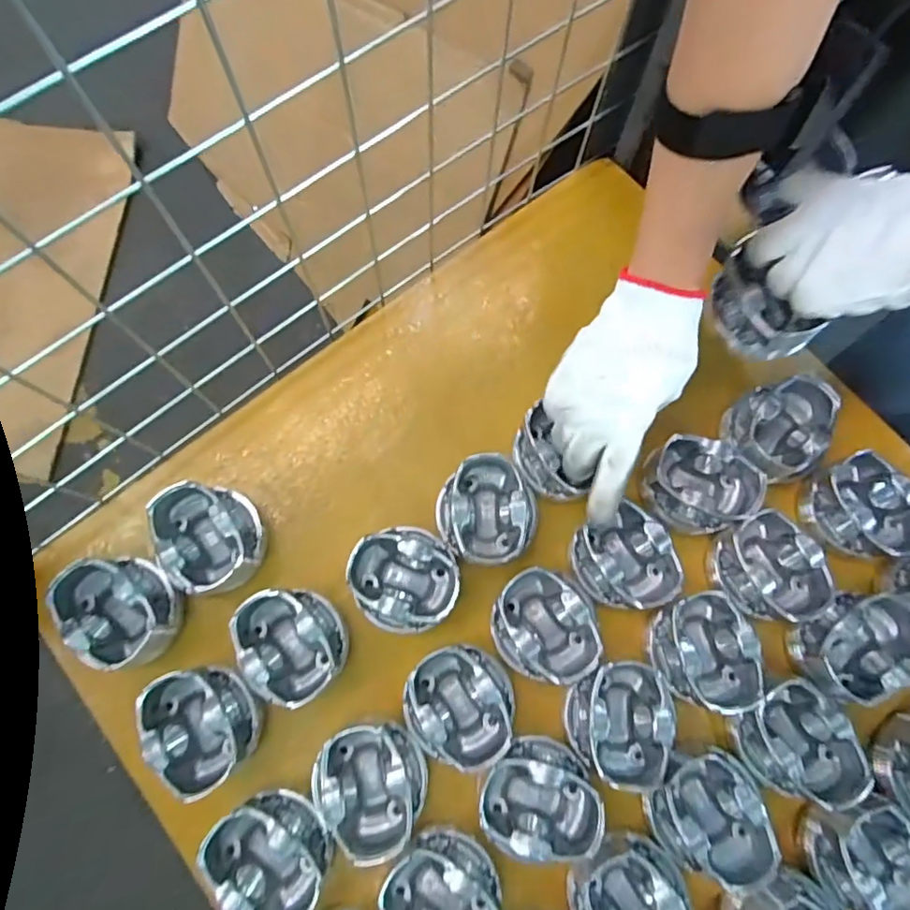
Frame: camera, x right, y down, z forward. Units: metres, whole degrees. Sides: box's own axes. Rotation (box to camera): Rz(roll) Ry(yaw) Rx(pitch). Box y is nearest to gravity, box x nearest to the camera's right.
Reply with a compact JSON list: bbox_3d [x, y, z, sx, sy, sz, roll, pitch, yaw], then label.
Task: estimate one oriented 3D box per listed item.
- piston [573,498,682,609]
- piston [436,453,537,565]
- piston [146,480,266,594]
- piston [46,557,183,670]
[{"bbox_3d":[0.129,0.082,0.444,0.067,0.041,0.073,0,75,-2],"label":"piston"},{"bbox_3d":[0.025,0.045,0.455,0.076,0.039,0.080,0,75,-2],"label":"piston"},{"bbox_3d":[-0.193,0.066,0.453,0.075,0.048,0.082,0,75,-2],"label":"piston"},{"bbox_3d":[-0.250,0.116,0.436,0.067,0.051,0.078,-24,77,-8],"label":"piston"}]

